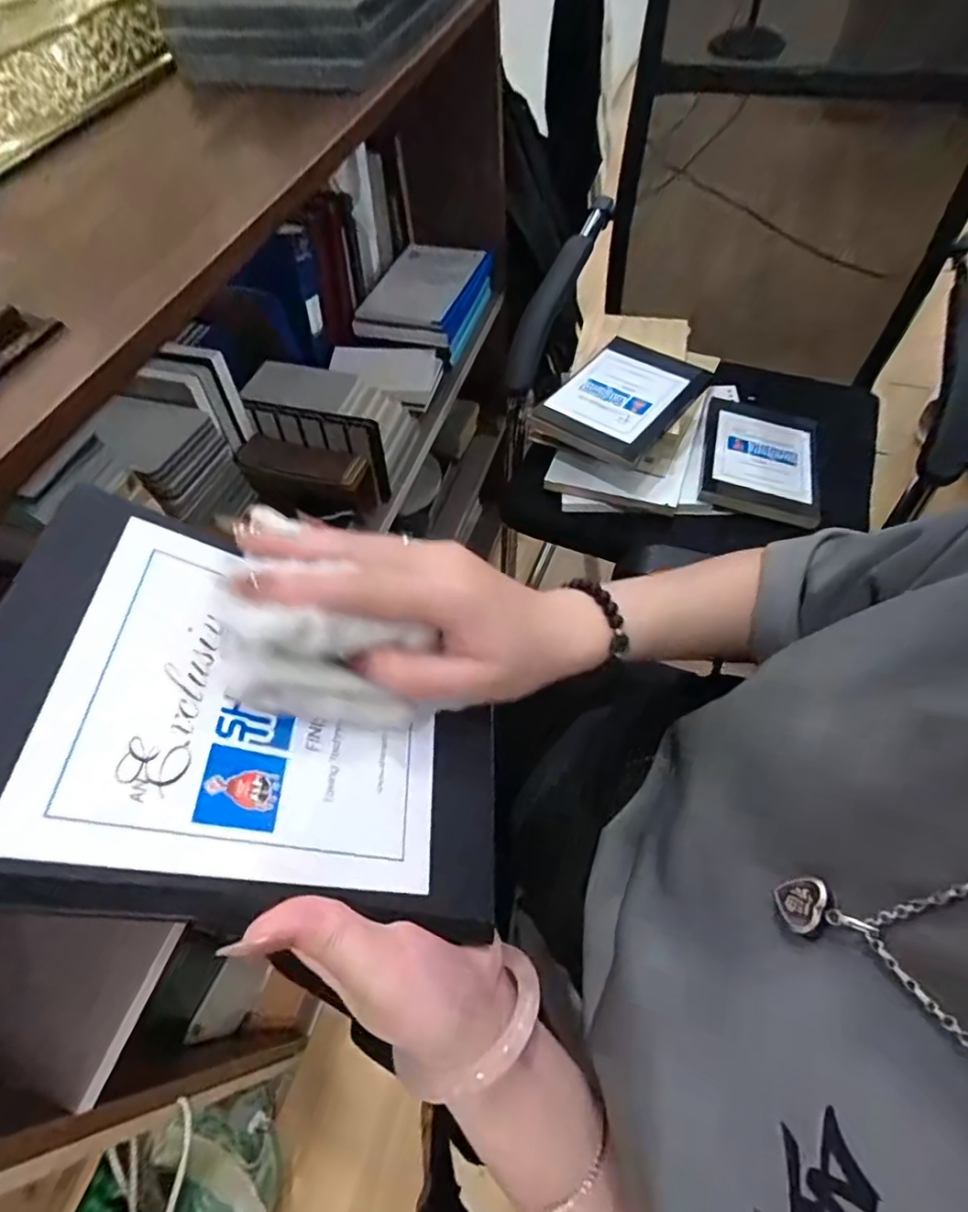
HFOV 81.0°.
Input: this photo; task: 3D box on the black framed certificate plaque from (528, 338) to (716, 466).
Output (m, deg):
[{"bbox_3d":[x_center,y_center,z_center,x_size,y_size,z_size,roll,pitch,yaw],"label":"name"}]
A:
[{"bbox_3d":[0.184,-0.278,0.756,0.152,0.034,0.212,30,65,21],"label":"black framed certificate plaque"}]

